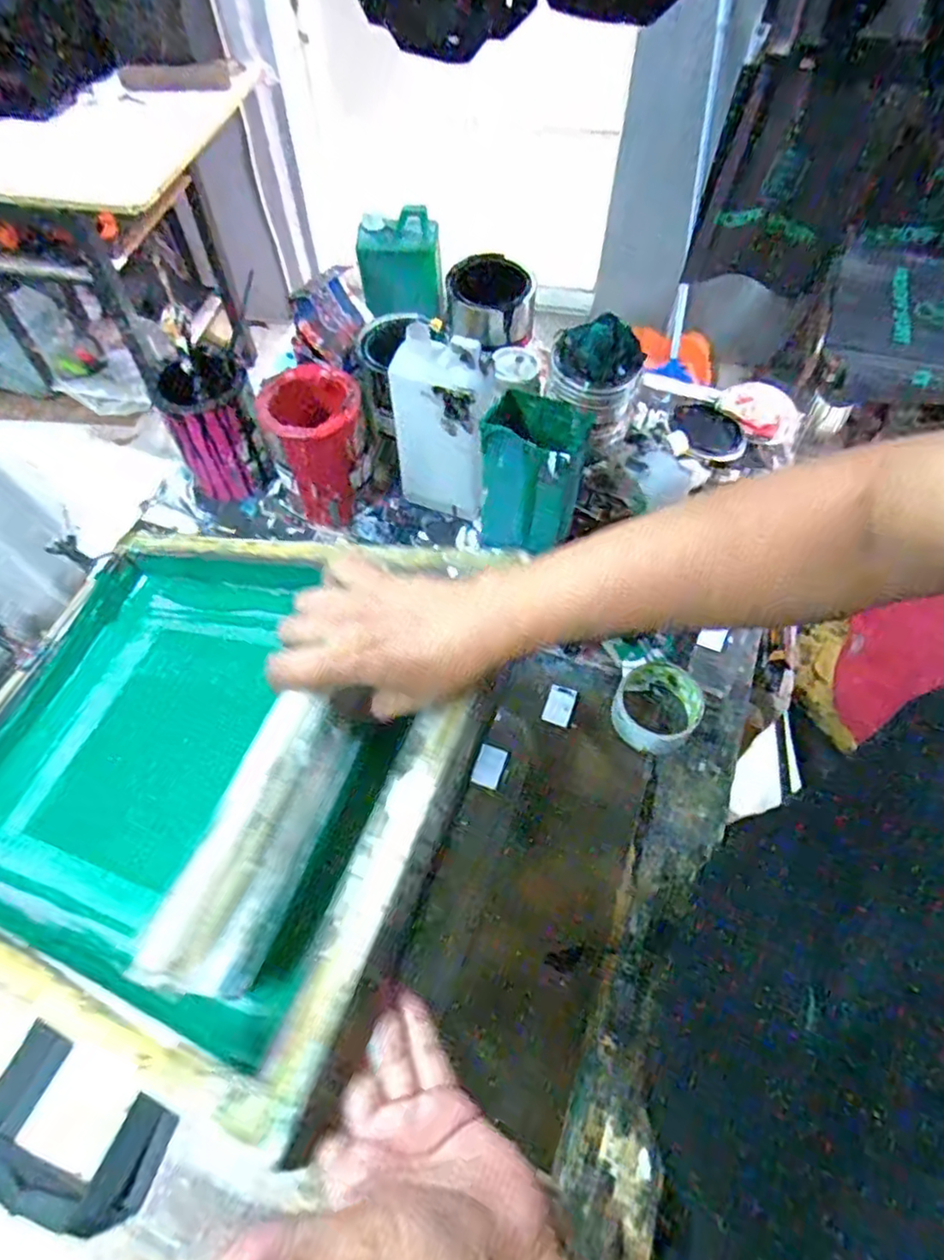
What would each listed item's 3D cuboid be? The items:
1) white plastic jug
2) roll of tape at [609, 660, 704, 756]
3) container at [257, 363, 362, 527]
[{"bbox_3d":[-0.028,-0.212,0.710,0.104,0.217,0.058,26,63,14],"label":"white plastic jug"},{"bbox_3d":[0.191,0.076,0.677,0.083,0.039,0.089,0,60,0],"label":"roll of tape"},{"bbox_3d":[-0.176,-0.209,0.751,0.104,0.138,0.116,-21,62,-12],"label":"container"}]

